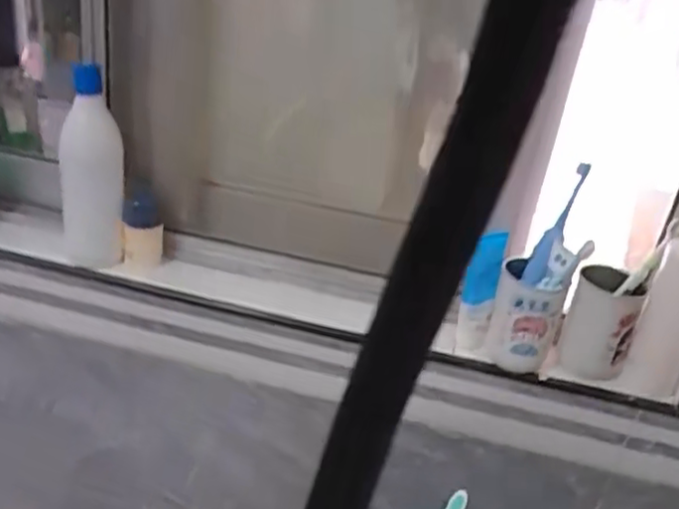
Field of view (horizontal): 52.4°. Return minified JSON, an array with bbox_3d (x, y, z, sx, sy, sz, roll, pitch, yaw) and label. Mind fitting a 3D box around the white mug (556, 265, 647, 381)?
[{"bbox_3d":[0.326,0.090,0.863,0.080,0.129,0.081,19,31,20],"label":"white mug"}]

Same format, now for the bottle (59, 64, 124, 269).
[{"bbox_3d":[-0.314,-0.101,0.875,0.076,0.241,0.060,-5,31,-20],"label":"bottle"}]

